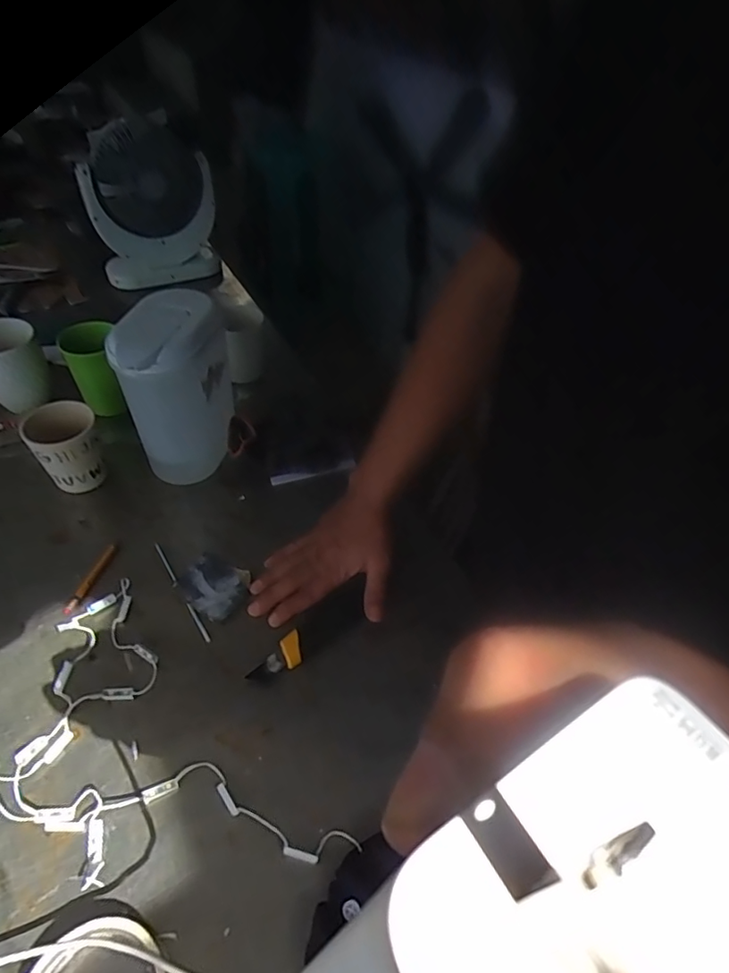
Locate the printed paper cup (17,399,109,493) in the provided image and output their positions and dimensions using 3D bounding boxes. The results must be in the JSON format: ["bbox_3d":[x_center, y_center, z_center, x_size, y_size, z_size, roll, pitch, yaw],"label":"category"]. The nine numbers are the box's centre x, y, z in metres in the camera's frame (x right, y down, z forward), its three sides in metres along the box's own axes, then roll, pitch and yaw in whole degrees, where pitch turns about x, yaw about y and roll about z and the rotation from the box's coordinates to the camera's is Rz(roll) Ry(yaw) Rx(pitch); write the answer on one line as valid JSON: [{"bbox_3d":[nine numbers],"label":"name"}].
[{"bbox_3d":[-0.337,-0.044,0.610,0.071,0.093,0.068,-22,52,-22],"label":"printed paper cup"}]

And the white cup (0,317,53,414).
[{"bbox_3d":[-0.463,-0.158,0.697,0.081,0.100,0.071,-28,54,-26],"label":"white cup"}]

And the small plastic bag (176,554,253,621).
[{"bbox_3d":[-0.156,0.103,0.551,0.070,0.009,0.061,21,50,16],"label":"small plastic bag"}]

